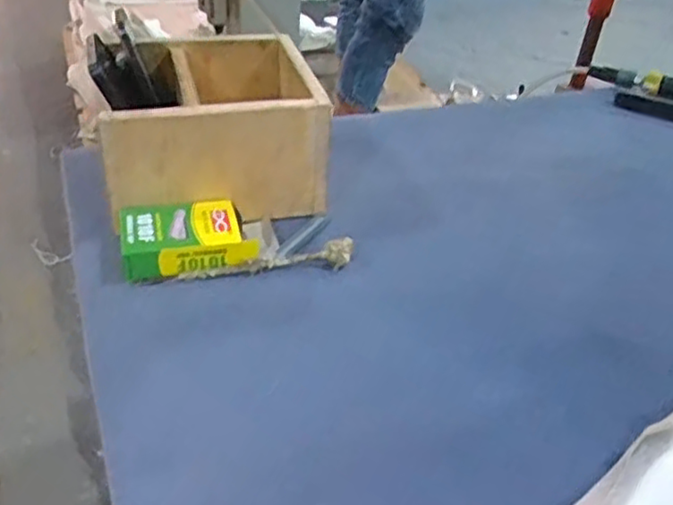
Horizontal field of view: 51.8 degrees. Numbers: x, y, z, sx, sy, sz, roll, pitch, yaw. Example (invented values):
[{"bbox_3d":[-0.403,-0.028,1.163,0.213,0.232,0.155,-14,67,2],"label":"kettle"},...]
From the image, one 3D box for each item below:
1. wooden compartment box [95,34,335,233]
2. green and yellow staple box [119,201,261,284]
[{"bbox_3d":[-0.139,-0.144,0.753,0.222,0.119,0.200,-8,40,-17],"label":"wooden compartment box"},{"bbox_3d":[-0.145,-0.016,0.677,0.124,0.035,0.074,-6,39,-16],"label":"green and yellow staple box"}]

